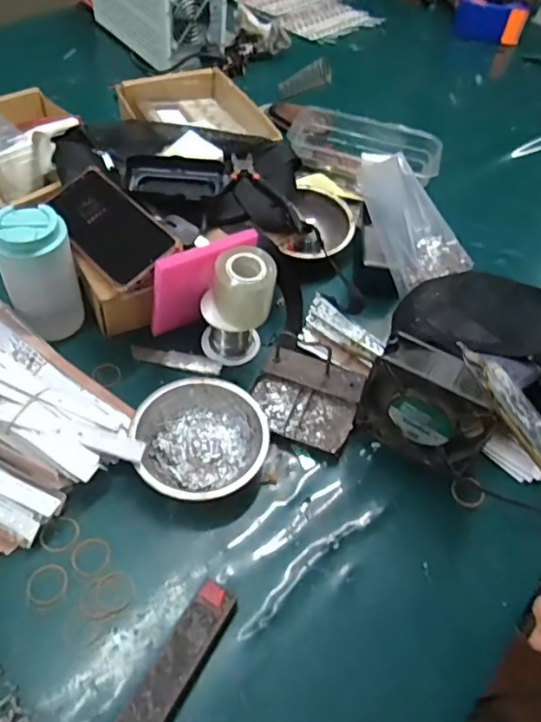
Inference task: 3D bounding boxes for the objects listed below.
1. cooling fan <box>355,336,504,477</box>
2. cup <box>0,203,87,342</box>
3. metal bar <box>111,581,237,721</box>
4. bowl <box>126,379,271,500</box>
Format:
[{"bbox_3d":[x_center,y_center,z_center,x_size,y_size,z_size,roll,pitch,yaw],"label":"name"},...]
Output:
[{"bbox_3d":[0.148,0.043,0.533,0.116,0.134,0.046,38,57,22],"label":"cooling fan"},{"bbox_3d":[-0.239,-0.090,0.590,0.073,0.133,0.067,-16,55,-18],"label":"cup"},{"bbox_3d":[-0.088,0.254,0.416,0.034,0.020,0.190,27,54,15],"label":"metal bar"},{"bbox_3d":[-0.068,0.077,0.549,0.121,0.038,0.124,3,51,-4],"label":"bowl"}]

